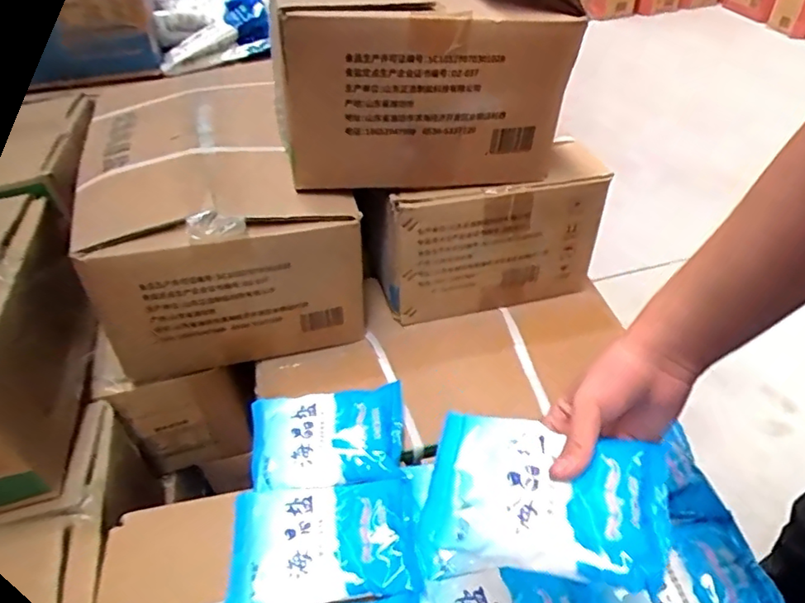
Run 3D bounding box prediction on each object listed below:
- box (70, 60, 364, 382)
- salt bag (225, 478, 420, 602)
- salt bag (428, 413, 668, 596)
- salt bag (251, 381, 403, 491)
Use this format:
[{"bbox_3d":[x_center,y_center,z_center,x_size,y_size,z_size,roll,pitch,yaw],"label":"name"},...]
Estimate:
[{"bbox_3d":[-0.236,-0.118,0.792,0.290,0.210,0.375,-13,43,-9],"label":"box"},{"bbox_3d":[-0.074,0.222,0.546,0.168,0.023,0.116,-6,43,-1],"label":"salt bag"},{"bbox_3d":[0.101,0.137,0.423,0.164,0.024,0.111,7,44,13],"label":"salt bag"},{"bbox_3d":[-0.083,0.145,0.632,0.162,0.024,0.117,-4,43,1],"label":"salt bag"}]

